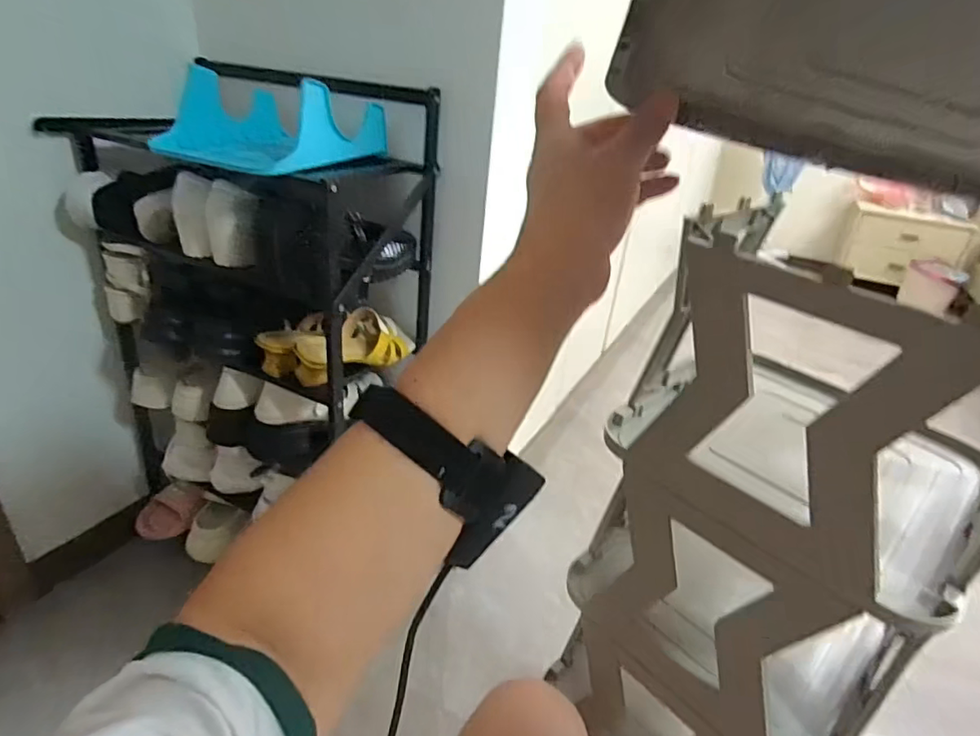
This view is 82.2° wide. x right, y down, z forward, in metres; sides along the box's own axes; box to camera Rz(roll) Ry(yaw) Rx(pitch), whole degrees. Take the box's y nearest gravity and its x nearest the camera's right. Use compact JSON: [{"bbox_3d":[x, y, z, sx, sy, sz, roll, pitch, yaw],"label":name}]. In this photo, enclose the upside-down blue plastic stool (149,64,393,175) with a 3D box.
[{"bbox_3d":[-0.301,-0.338,0.767,0.236,0.090,0.227,17,30,20],"label":"upside-down blue plastic stool"}]

